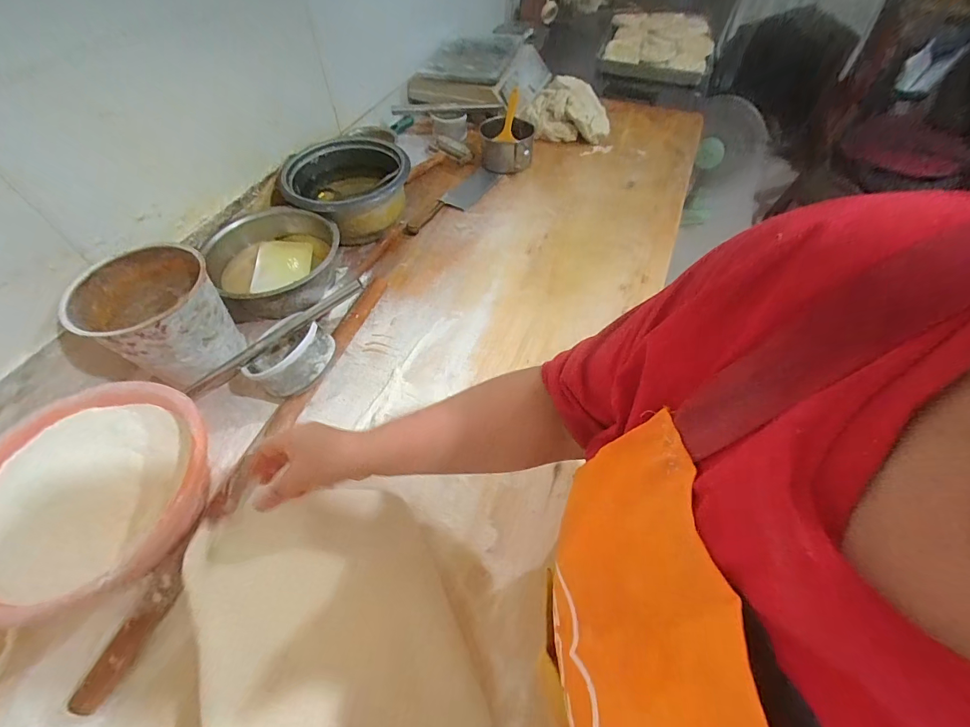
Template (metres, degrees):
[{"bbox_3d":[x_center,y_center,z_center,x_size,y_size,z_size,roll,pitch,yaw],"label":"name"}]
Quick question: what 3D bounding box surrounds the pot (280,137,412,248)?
[{"bbox_3d":[-0.247,-0.305,0.762,0.217,0.119,0.171,-3,55,-1],"label":"pot"}]

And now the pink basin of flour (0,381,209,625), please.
[{"bbox_3d":[-0.463,0.163,0.502,0.239,0.105,0.236,0,55,0],"label":"pink basin of flour"}]

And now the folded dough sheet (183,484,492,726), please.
[{"bbox_3d":[-0.151,0.263,0.422,0.232,0.045,0.289,-6,51,-36],"label":"folded dough sheet"}]

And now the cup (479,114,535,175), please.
[{"bbox_3d":[0.043,-0.440,0.831,0.101,0.073,0.101,0,55,0],"label":"cup"}]

